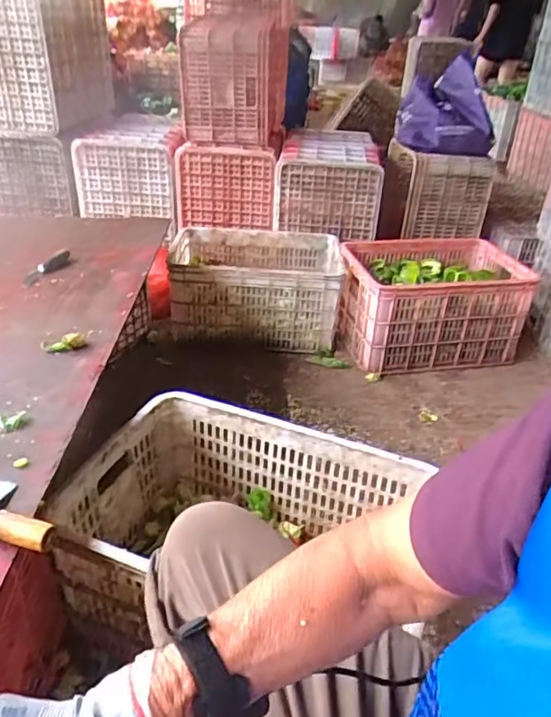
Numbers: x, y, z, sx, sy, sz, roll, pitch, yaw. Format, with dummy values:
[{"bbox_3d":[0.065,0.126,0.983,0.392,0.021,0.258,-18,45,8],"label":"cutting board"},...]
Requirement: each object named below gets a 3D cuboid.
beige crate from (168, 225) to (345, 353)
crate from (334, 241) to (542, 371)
[{"bbox_3d":[-0.068,-0.231,1.802,0.514,0.276,0.365,2,32,-3],"label":"beige crate"},{"bbox_3d":[0.489,-0.169,1.753,0.553,0.309,0.358,-5,33,-13],"label":"crate"}]

